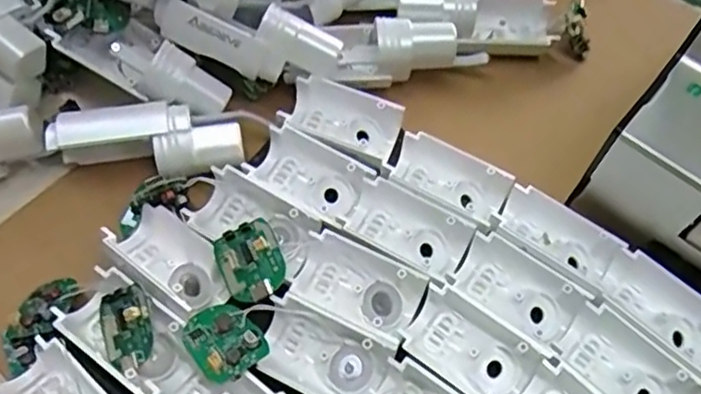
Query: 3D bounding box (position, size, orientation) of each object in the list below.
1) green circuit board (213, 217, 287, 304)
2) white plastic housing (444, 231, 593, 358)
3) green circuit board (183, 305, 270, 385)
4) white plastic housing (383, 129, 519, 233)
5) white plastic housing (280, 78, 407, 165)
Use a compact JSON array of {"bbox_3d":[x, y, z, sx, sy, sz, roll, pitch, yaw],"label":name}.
[{"bbox_3d":[-0.044,0.029,0.289,0.028,0.007,0.034,-34,70,2],"label":"green circuit board"},{"bbox_3d":[0.074,0.043,0.296,0.056,0.017,0.040,35,67,15],"label":"white plastic housing"},{"bbox_3d":[-0.053,0.060,0.273,0.027,0.006,0.032,-34,62,-29],"label":"green circuit board"},{"bbox_3d":[0.048,-0.008,0.322,0.058,0.018,0.036,30,65,13],"label":"white plastic housing"},{"bbox_3d":[-0.005,-0.039,0.337,0.056,0.016,0.033,20,64,8],"label":"white plastic housing"}]

